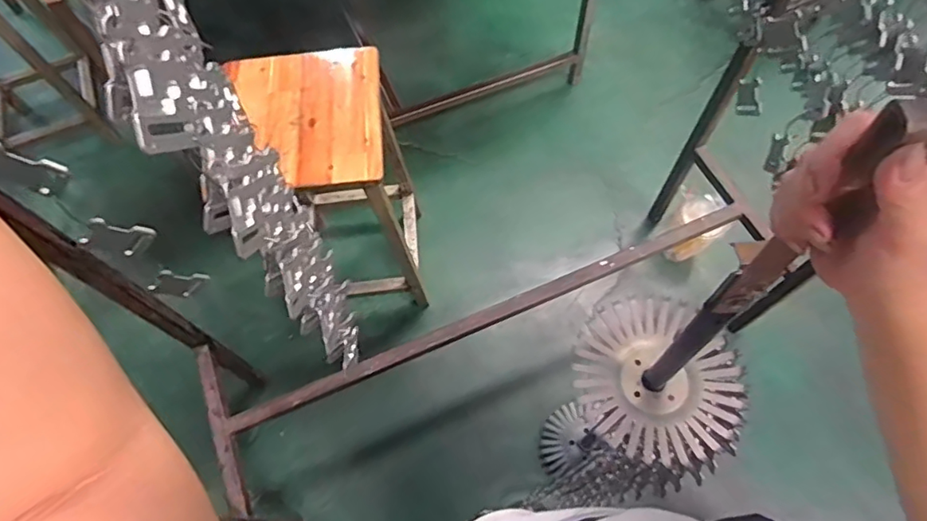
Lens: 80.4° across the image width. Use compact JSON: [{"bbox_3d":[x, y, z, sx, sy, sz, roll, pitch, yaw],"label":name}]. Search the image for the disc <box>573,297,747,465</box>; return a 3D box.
[{"bbox_3d":[0.236,0.139,0.669,0.193,0.035,0.195,-1,64,2],"label":"disc"}]

